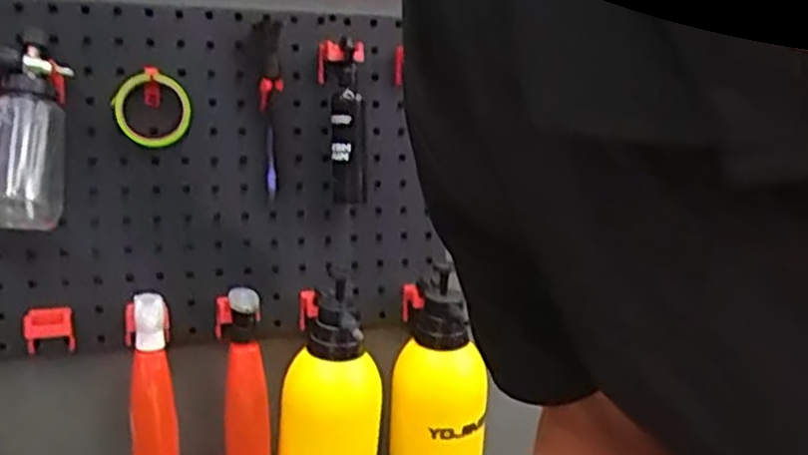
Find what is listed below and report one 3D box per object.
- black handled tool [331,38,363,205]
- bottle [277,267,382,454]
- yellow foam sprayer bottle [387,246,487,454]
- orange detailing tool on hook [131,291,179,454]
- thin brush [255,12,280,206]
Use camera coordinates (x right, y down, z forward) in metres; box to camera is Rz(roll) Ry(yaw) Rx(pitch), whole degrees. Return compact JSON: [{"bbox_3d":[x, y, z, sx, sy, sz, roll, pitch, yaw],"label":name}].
[{"bbox_3d":[-0.075,-0.139,1.030,0.041,0.205,0.039,-2,3,-6],"label":"black handled tool"},{"bbox_3d":[-0.093,0.220,1.012,0.116,0.268,0.091,0,3,26],"label":"bottle"},{"bbox_3d":[0.043,0.208,1.060,0.114,0.267,0.099,1,4,38],"label":"yellow foam sprayer bottle"},{"bbox_3d":[-0.308,0.229,0.959,0.051,0.286,0.034,-2,3,-7],"label":"orange detailing tool on hook"},{"bbox_3d":[-0.182,-0.160,1.036,0.029,0.230,0.029,-2,3,-12],"label":"thin brush"}]

